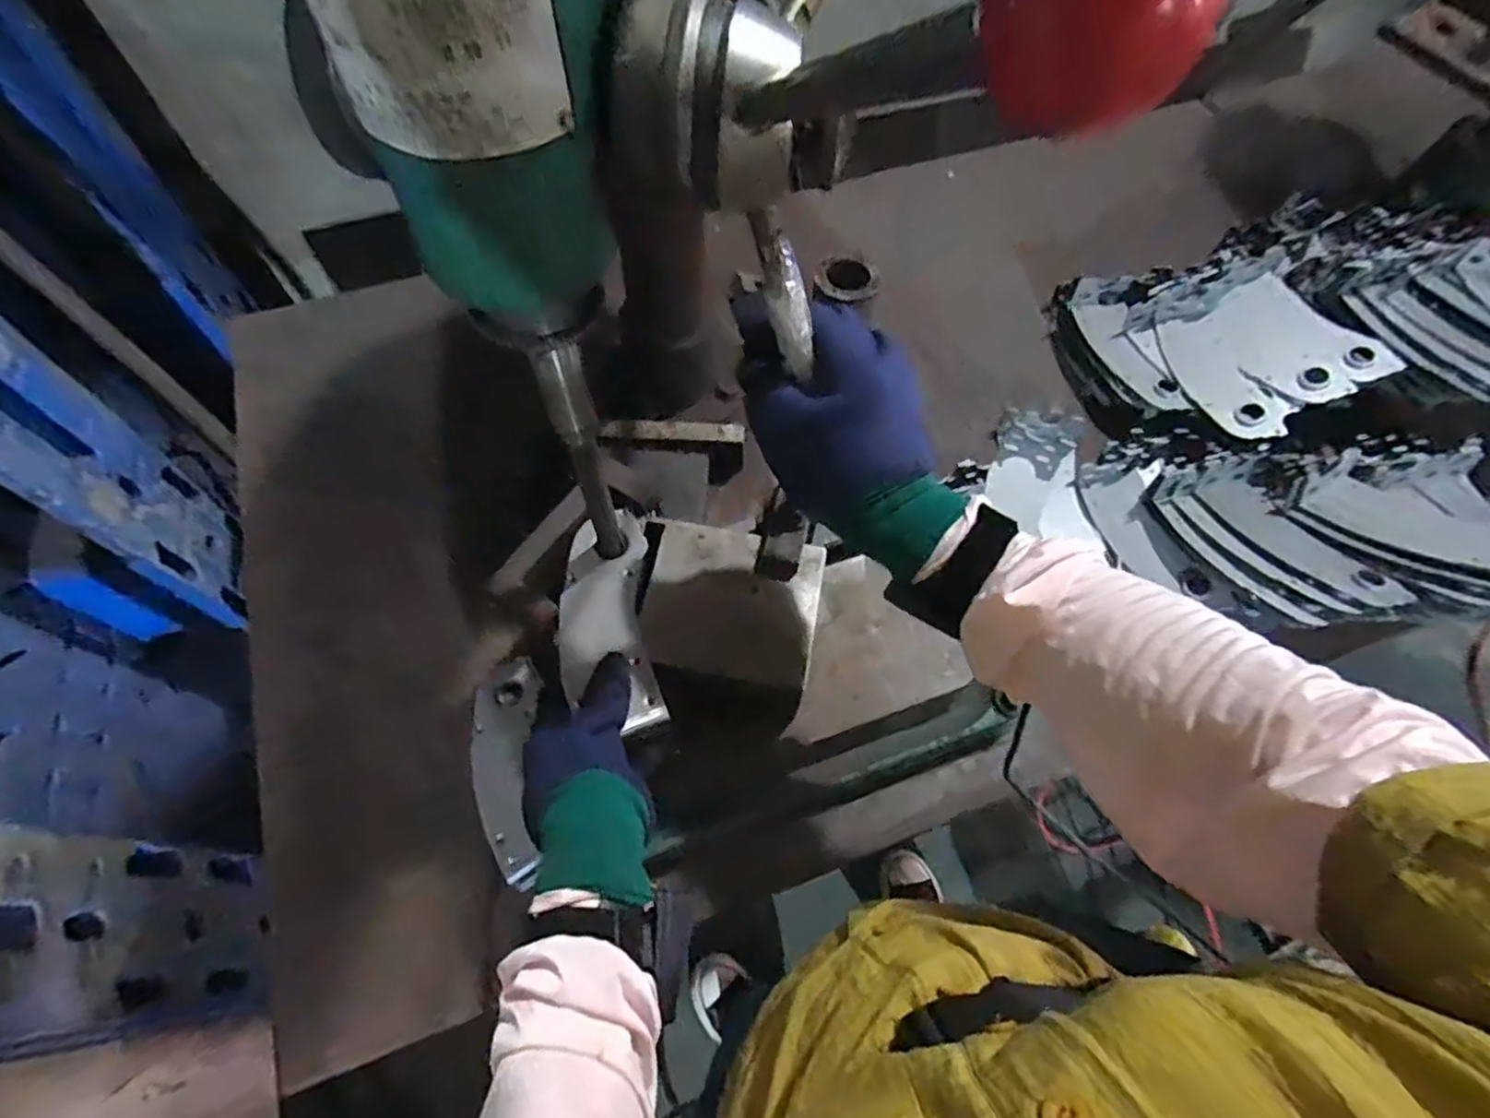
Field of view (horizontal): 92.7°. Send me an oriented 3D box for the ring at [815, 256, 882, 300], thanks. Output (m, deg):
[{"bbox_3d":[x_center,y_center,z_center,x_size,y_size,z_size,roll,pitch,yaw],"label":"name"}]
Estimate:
[{"bbox_3d":[0.116,-0.316,0.798,0.074,0.011,0.061,8,65,1],"label":"ring"}]

